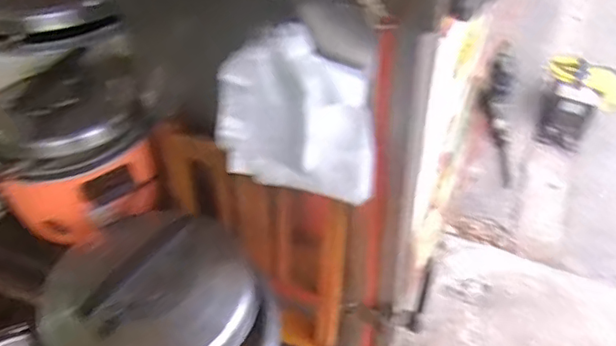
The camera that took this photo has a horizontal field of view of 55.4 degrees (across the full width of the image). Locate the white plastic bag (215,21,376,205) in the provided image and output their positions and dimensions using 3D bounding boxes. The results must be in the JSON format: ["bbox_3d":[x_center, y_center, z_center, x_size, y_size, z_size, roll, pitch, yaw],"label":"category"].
[{"bbox_3d":[-0.014,-0.083,0.818,0.228,0.227,0.077,19,47,21],"label":"white plastic bag"}]

